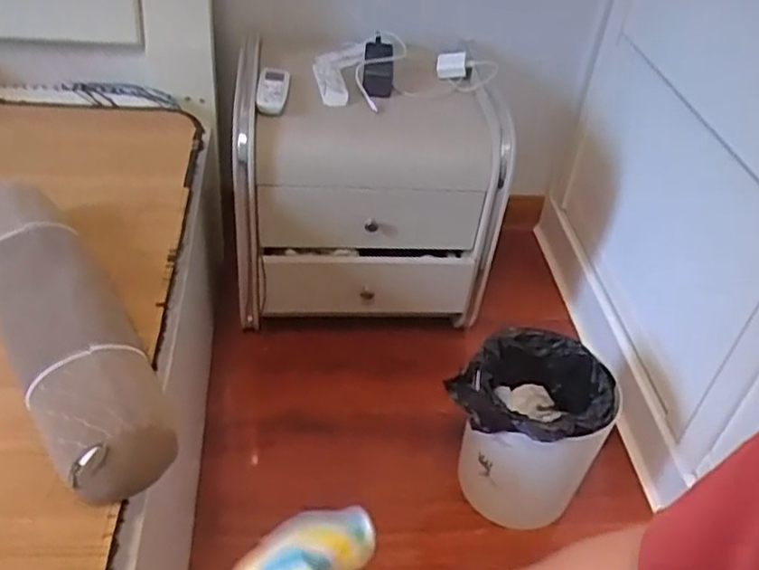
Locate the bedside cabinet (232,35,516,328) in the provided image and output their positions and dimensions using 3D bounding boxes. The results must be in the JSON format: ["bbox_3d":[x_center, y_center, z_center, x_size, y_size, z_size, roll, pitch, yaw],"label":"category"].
[{"bbox_3d":[-0.018,-0.231,1.429,0.497,0.389,0.446,3,40,-5],"label":"bedside cabinet"}]

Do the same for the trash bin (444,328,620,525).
[{"bbox_3d":[0.240,0.225,1.103,0.211,0.235,0.212,4,40,-4],"label":"trash bin"}]

